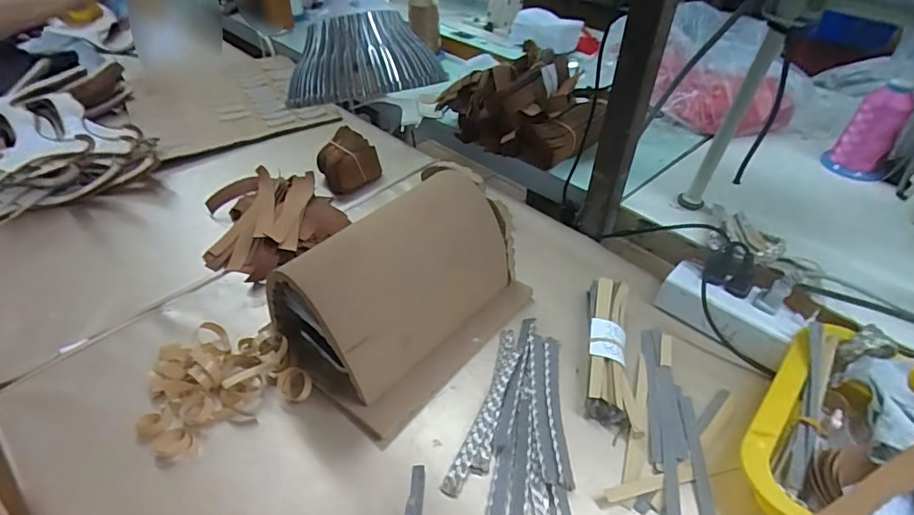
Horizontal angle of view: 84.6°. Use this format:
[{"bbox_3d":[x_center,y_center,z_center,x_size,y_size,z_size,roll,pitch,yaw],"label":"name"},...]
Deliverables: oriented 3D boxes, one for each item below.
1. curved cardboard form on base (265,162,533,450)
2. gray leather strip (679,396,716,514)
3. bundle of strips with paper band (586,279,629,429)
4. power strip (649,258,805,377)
[{"bbox_3d":[-0.042,0.024,0.436,0.130,0.113,0.203,31,50,29],"label":"curved cardboard form on base"},{"bbox_3d":[0.179,0.163,0.368,0.012,0.007,0.132,6,42,5],"label":"gray leather strip"},{"bbox_3d":[0.132,0.077,0.441,0.033,0.027,0.138,9,43,8],"label":"bundle of strips with paper band"},{"bbox_3d":[0.249,0.048,0.461,0.058,0.034,0.127,-29,50,-29],"label":"power strip"}]

